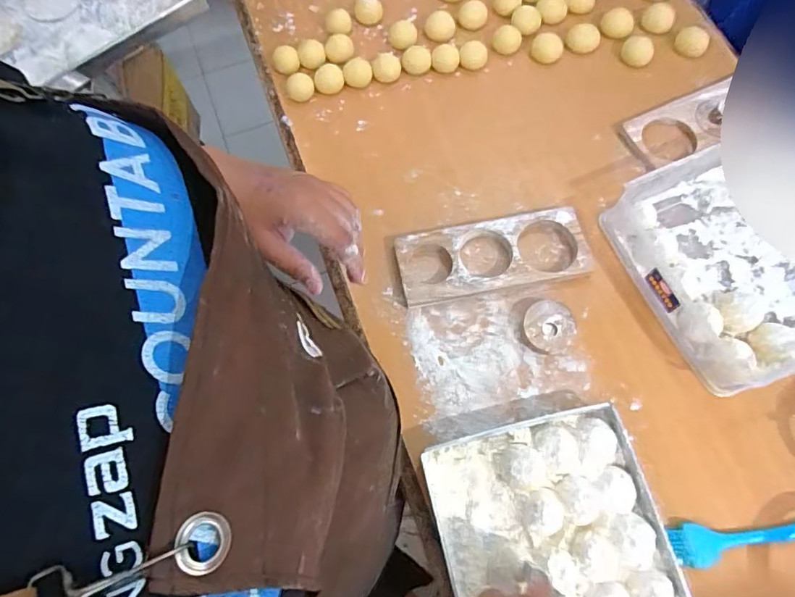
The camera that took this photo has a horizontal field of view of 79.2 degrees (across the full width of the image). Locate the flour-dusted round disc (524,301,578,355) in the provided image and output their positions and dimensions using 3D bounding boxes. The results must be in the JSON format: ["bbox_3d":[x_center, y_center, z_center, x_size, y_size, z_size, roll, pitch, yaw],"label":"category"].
[{"bbox_3d":[0.190,0.035,0.602,0.062,0.021,0.066,0,70,1],"label":"flour-dusted round disc"}]

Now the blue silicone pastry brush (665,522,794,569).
[{"bbox_3d":[0.400,0.261,0.517,0.216,0.014,0.041,-3,70,0],"label":"blue silicone pastry brush"}]

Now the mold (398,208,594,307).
[{"bbox_3d":[0.125,-0.054,0.642,0.248,0.037,0.101,-11,70,-3],"label":"mold"}]

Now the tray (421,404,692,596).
[{"bbox_3d":[0.161,0.247,0.506,0.224,0.048,0.223,-13,74,-3],"label":"tray"}]

